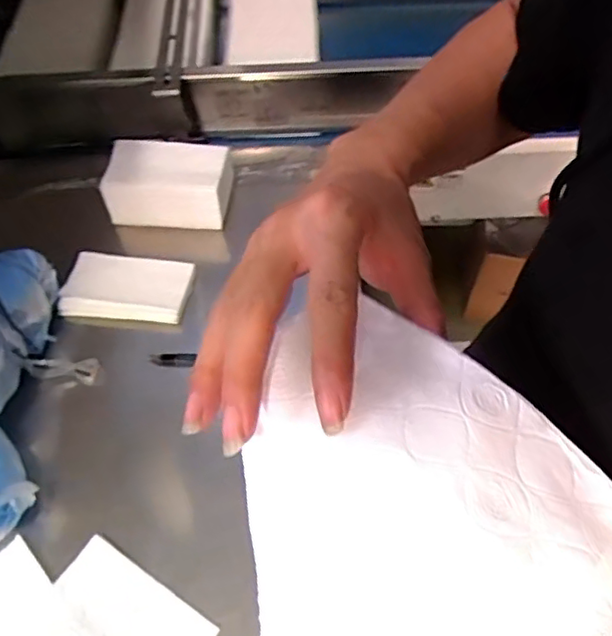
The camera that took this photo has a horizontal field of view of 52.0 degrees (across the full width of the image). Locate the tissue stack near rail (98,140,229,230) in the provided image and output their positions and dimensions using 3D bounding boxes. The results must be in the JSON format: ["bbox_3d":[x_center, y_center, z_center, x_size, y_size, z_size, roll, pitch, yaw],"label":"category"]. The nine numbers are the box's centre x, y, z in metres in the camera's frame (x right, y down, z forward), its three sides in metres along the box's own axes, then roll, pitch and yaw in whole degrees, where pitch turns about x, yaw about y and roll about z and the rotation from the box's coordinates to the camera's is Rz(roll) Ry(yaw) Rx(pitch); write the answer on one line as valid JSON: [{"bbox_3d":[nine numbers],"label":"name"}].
[{"bbox_3d":[-0.183,-0.175,0.848,0.160,0.090,0.091,-2,58,1],"label":"tissue stack near rail"}]

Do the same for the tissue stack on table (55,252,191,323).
[{"bbox_3d":[-0.223,-0.040,0.791,0.155,0.023,0.088,5,58,5],"label":"tissue stack on table"}]

